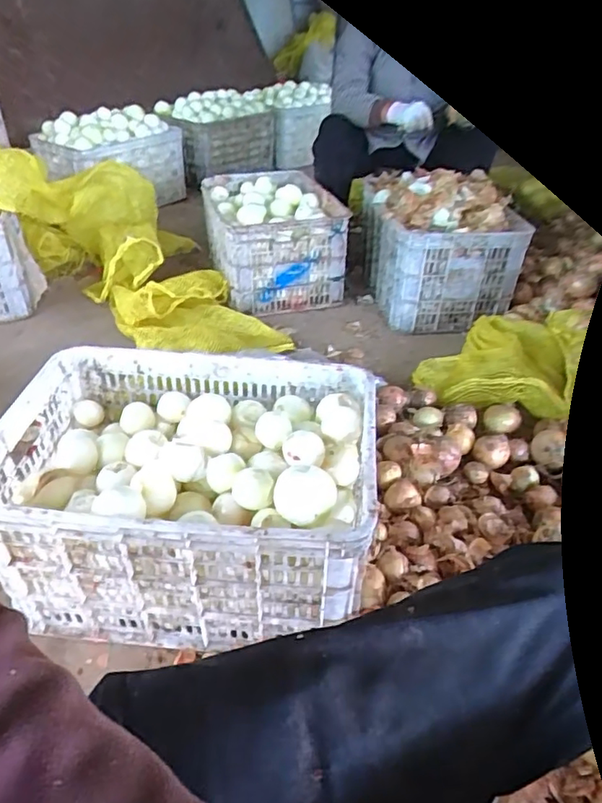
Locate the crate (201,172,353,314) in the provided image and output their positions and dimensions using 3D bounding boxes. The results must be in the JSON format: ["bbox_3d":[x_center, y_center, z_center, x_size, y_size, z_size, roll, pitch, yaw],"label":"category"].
[{"bbox_3d":[-0.092,-0.479,1.604,0.321,0.231,0.457,-9,38,-15],"label":"crate"}]

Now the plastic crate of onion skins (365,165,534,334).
[{"bbox_3d":[0.365,-0.412,1.488,0.319,0.346,0.346,-5,37,-9],"label":"plastic crate of onion skins"}]

